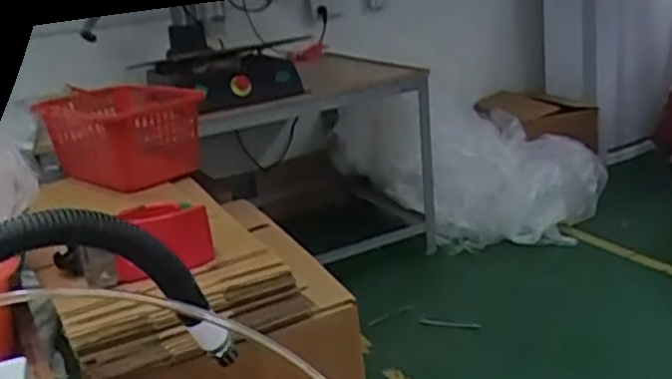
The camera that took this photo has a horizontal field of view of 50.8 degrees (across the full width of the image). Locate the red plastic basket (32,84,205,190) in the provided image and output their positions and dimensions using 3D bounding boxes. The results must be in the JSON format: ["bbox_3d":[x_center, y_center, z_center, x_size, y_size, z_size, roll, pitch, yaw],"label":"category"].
[{"bbox_3d":[-0.380,-0.099,1.252,0.262,0.135,0.175,13,27,39],"label":"red plastic basket"}]

